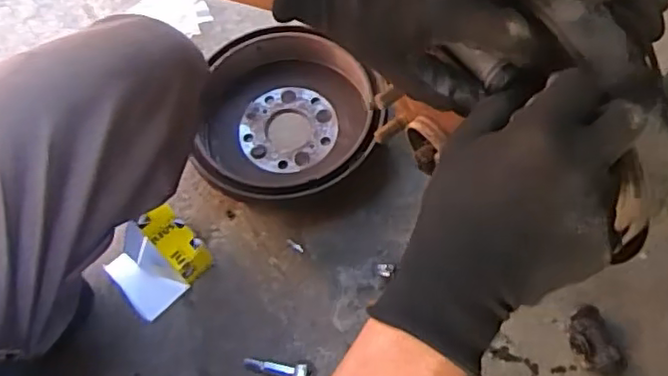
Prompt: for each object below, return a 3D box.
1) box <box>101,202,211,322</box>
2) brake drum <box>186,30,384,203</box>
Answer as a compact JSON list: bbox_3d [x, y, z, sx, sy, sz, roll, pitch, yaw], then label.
[{"bbox_3d":[-0.227,0.086,0.787,0.116,0.071,0.111,-38,68,-13],"label":"box"},{"bbox_3d":[-0.058,-0.099,0.862,0.232,0.078,0.258,-12,65,0],"label":"brake drum"}]

